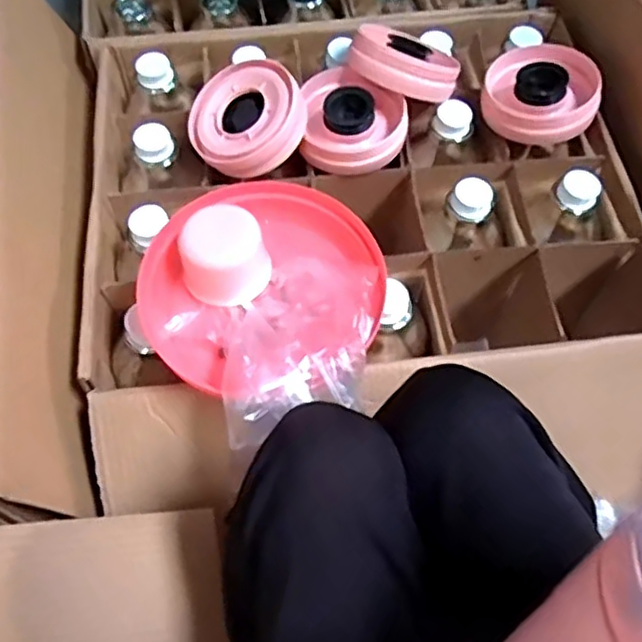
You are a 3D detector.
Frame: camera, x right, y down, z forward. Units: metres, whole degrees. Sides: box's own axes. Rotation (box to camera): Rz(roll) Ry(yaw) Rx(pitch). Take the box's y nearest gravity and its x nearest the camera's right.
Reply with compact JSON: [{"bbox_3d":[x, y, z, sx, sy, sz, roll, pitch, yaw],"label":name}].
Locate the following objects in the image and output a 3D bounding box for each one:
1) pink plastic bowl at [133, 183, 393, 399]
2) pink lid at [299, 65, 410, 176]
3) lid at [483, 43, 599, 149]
[{"bbox_3d":[-0.055,-0.037,0.622,0.222,0.072,0.233,-33,68,-16],"label":"pink plastic bowl"},{"bbox_3d":[0.038,-0.232,0.765,0.119,0.043,0.124,0,63,-1],"label":"pink lid"},{"bbox_3d":[0.260,-0.269,0.781,0.128,0.039,0.128,-2,80,9],"label":"lid"}]

